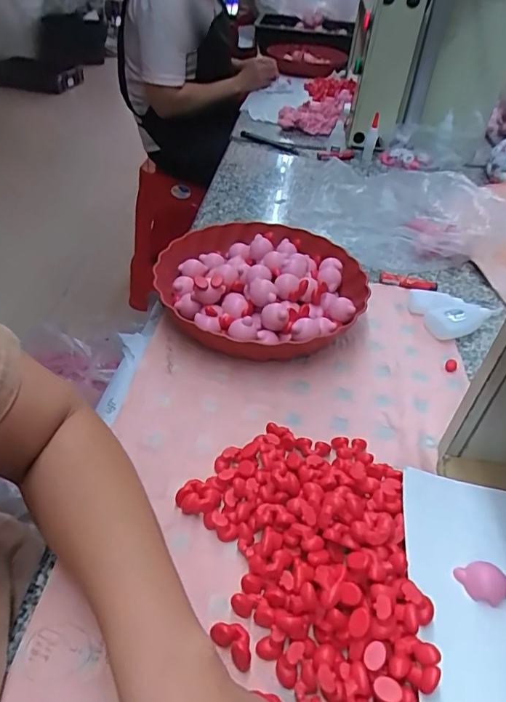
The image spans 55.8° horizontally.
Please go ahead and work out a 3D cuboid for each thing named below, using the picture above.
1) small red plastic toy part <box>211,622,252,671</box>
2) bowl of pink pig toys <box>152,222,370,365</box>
[{"bbox_3d":[-0.011,0.189,0.308,0.031,0.010,0.019,33,49,28],"label":"small red plastic toy part"},{"bbox_3d":[0.010,-0.072,0.568,0.235,0.065,0.238,0,41,0],"label":"bowl of pink pig toys"}]

